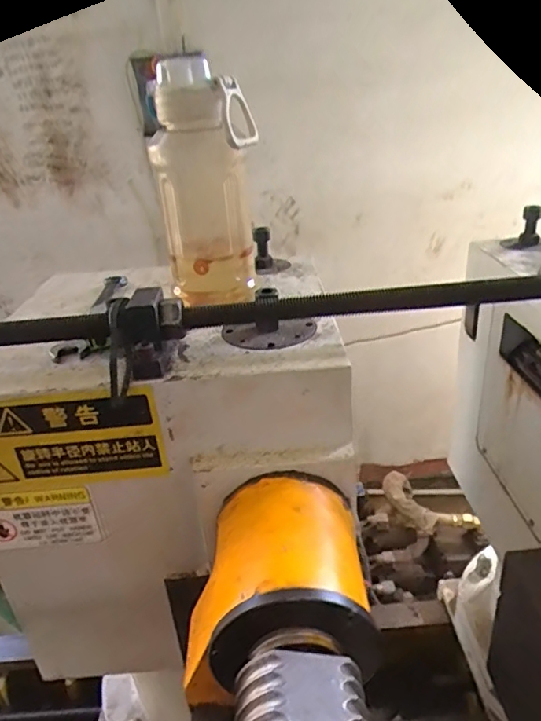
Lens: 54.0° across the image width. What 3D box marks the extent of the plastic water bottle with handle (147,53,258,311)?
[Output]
[{"bbox_3d":[-0.063,-0.179,0.549,0.093,0.220,0.099,-3,29,3],"label":"plastic water bottle with handle"}]

